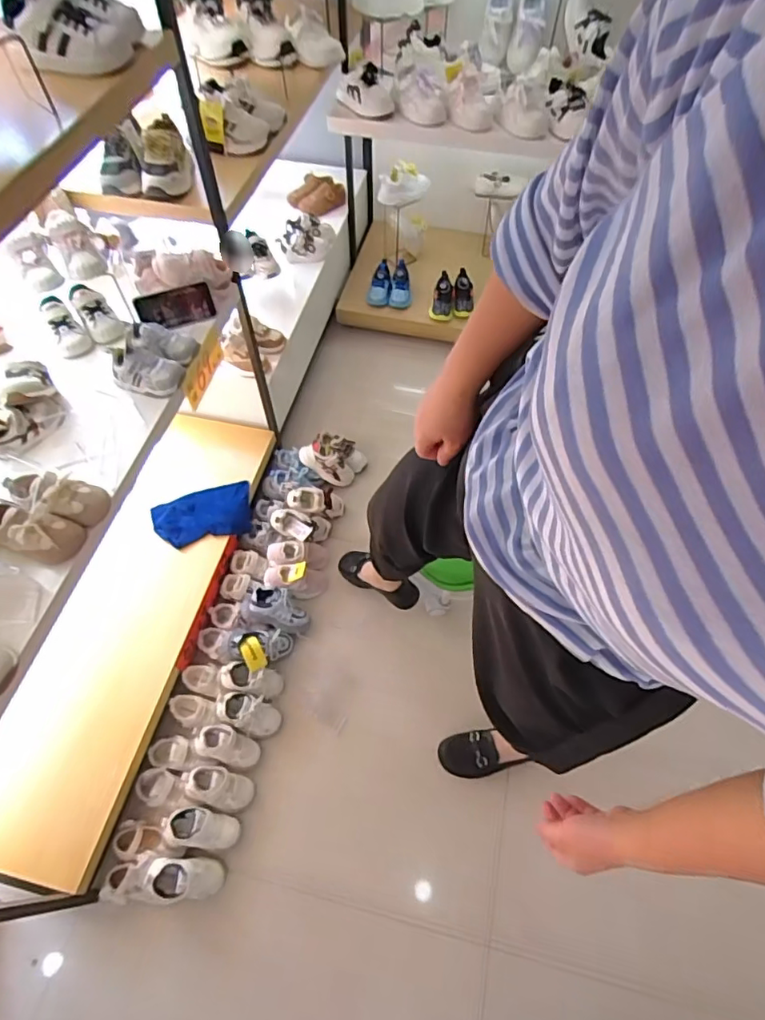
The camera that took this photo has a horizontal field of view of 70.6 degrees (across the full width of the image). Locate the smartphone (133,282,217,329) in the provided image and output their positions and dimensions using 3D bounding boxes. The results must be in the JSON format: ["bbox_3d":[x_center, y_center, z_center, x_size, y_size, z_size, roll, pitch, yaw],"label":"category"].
[{"bbox_3d":[-0.404,-0.396,1.056,0.142,0.066,0.011,-17,37,-9],"label":"smartphone"}]

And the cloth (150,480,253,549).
[{"bbox_3d":[-0.465,0.012,1.417,0.248,0.080,0.159,-18,60,-11],"label":"cloth"}]

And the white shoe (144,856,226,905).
[{"bbox_3d":[-0.381,0.708,1.039,0.129,0.083,0.074,-4,58,-3],"label":"white shoe"}]

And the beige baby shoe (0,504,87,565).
[{"bbox_3d":[-0.526,0.019,0.789,0.142,0.077,0.073,20,60,12],"label":"beige baby shoe"}]

